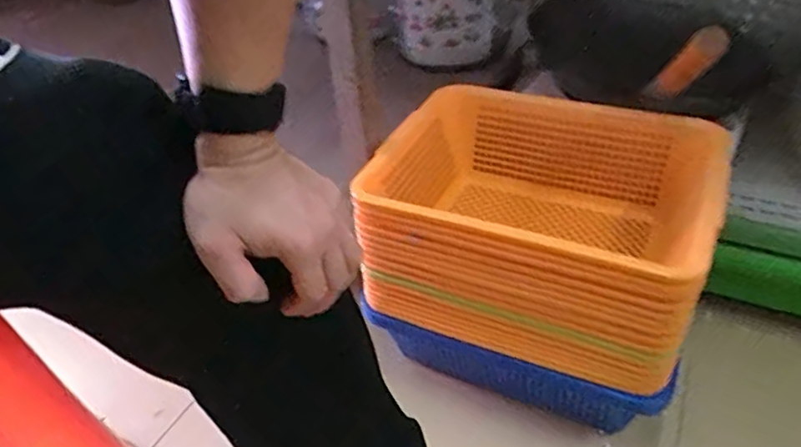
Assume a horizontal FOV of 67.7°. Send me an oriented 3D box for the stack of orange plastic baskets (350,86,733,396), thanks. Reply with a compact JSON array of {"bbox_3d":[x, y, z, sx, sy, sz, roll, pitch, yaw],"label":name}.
[{"bbox_3d":[0.172,-0.003,0.735,0.367,0.176,0.294,15,43,22],"label":"stack of orange plastic baskets"}]

